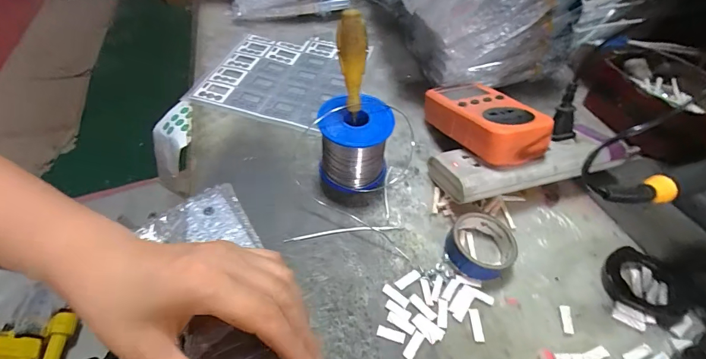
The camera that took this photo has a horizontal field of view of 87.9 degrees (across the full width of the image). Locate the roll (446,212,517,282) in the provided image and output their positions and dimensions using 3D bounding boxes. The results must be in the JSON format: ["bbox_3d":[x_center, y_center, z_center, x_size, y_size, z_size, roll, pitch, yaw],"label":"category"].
[{"bbox_3d":[0.105,0.054,0.298,0.055,0.020,0.049,-7,51,-8],"label":"roll"}]

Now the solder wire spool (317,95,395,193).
[{"bbox_3d":[0.002,-0.034,0.332,0.063,0.069,0.060,5,51,2],"label":"solder wire spool"}]

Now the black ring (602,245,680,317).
[{"bbox_3d":[0.227,0.079,0.291,0.049,0.011,0.053,1,51,-2],"label":"black ring"}]

